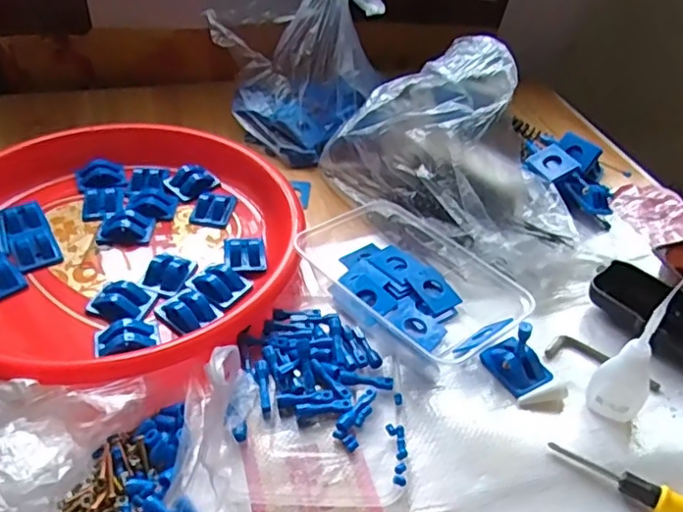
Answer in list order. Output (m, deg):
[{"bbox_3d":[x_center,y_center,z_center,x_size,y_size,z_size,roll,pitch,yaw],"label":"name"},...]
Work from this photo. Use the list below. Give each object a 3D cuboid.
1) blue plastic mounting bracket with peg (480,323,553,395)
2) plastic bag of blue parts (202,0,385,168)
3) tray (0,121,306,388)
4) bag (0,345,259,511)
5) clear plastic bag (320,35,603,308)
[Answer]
[{"bbox_3d":[0.126,0.067,0.429,0.030,0.044,0.043,-21,47,-27],"label":"blue plastic mounting bracket with peg"},{"bbox_3d":[-0.044,-0.196,0.622,0.173,0.156,0.135,-1,41,-8],"label":"plastic bag of blue parts"},{"bbox_3d":[-0.185,-0.020,0.499,0.285,0.036,0.285,3,41,-3],"label":"tray"},{"bbox_3d":[-0.141,0.110,0.345,0.189,0.056,0.122,-7,42,-14],"label":"bag"},{"bbox_3d":[0.119,-0.093,0.538,0.257,0.133,0.138,31,47,27],"label":"clear plastic bag"}]

